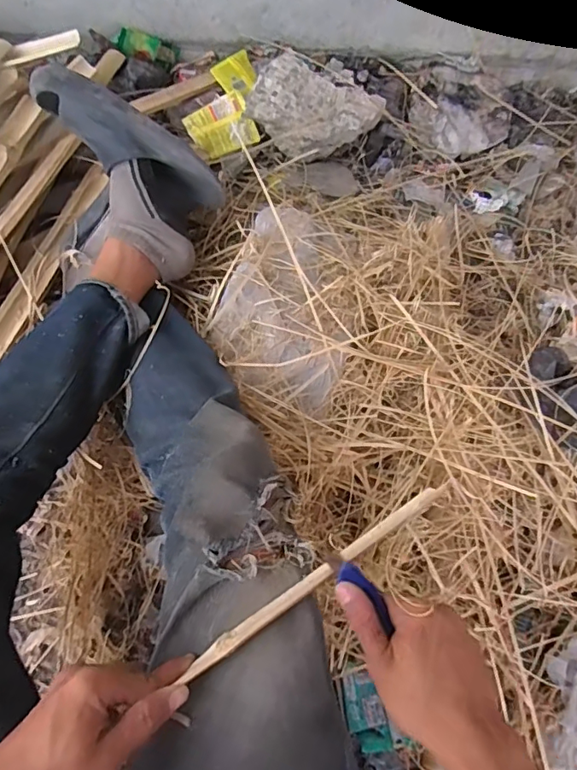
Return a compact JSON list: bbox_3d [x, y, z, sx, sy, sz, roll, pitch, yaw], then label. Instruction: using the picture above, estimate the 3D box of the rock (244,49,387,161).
[{"bbox_3d":[0.046,-0.513,0.955,0.207,0.099,0.189,35,67,11],"label":"rock"}]

